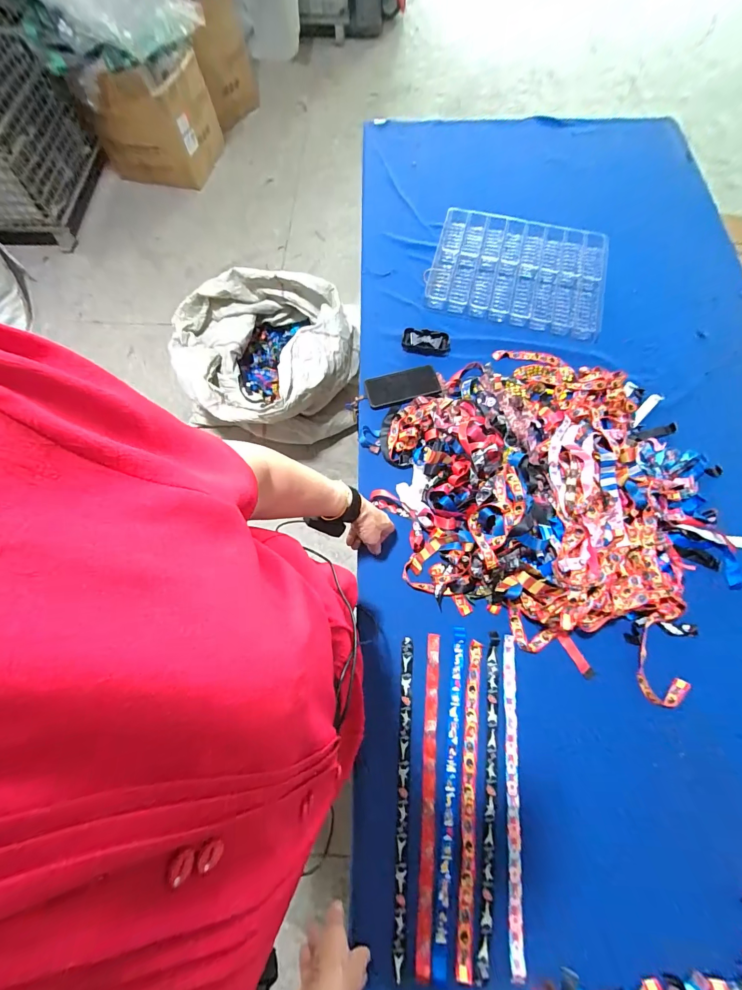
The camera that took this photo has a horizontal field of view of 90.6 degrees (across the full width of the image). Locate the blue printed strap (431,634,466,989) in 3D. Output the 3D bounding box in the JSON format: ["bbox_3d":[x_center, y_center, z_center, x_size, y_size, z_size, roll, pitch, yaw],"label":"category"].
[{"bbox_3d":[0.130,0.462,0.595,0.027,0.010,0.461,8,72,4],"label":"blue printed strap"}]

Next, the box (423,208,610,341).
[{"bbox_3d":[0.384,-0.591,0.956,0.430,0.032,0.359,14,71,6],"label":"box"}]

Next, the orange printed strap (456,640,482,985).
[{"bbox_3d":[0.159,0.474,0.590,0.024,0.010,0.437,6,71,6],"label":"orange printed strap"}]

